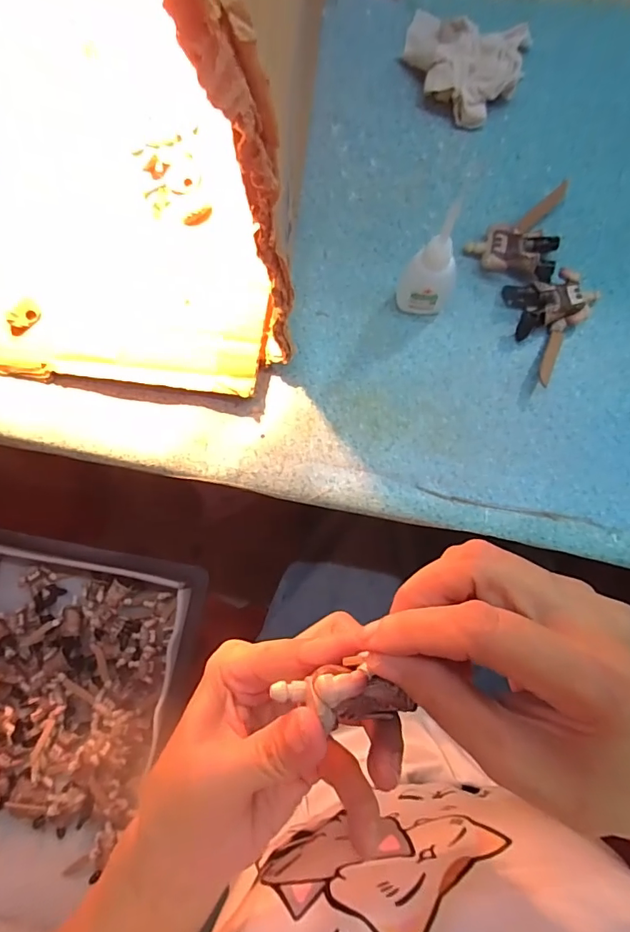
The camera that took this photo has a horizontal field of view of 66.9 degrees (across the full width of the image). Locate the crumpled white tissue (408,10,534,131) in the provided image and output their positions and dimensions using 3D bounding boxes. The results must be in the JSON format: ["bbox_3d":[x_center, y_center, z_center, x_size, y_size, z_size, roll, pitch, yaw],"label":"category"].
[{"bbox_3d":[0.106,-0.295,0.347,0.088,0.028,0.082,19,83,3],"label":"crumpled white tissue"}]

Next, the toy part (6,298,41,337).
[{"bbox_3d":[-0.197,-0.100,0.321,0.015,0.009,0.025,35,84,5],"label":"toy part"}]

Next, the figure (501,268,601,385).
[{"bbox_3d":[0.163,-0.093,0.316,0.054,0.019,0.071,-12,82,-1],"label":"figure"}]

